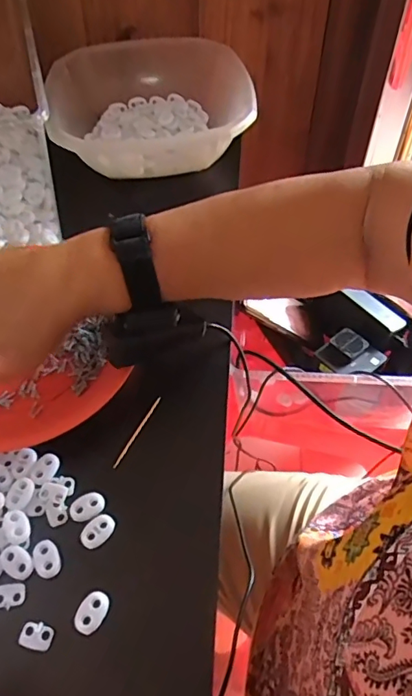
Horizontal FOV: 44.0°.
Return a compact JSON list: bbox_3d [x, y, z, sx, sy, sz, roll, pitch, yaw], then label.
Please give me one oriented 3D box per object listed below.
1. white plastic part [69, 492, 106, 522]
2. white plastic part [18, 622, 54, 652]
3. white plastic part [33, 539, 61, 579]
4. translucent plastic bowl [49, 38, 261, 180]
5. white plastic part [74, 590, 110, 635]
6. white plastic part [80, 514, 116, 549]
[{"bbox_3d":[-0.079,0.104,0.337,0.023,0.004,0.016,-25,56,-17],"label":"white plastic part"},{"bbox_3d":[-0.099,0.168,0.297,0.019,0.004,0.014,12,54,10],"label":"white plastic part"},{"bbox_3d":[-0.100,0.133,0.321,0.015,0.007,0.024,-13,54,-9],"label":"white plastic part"},{"bbox_3d":[-0.054,-0.264,0.558,0.197,0.065,0.194,-1,53,1],"label":"translucent plastic bowl"},{"bbox_3d":[-0.068,0.156,0.302,0.016,0.005,0.023,21,56,16],"label":"white plastic part"},{"bbox_3d":[-0.070,0.120,0.331,0.023,0.007,0.016,-35,59,-22],"label":"white plastic part"}]

